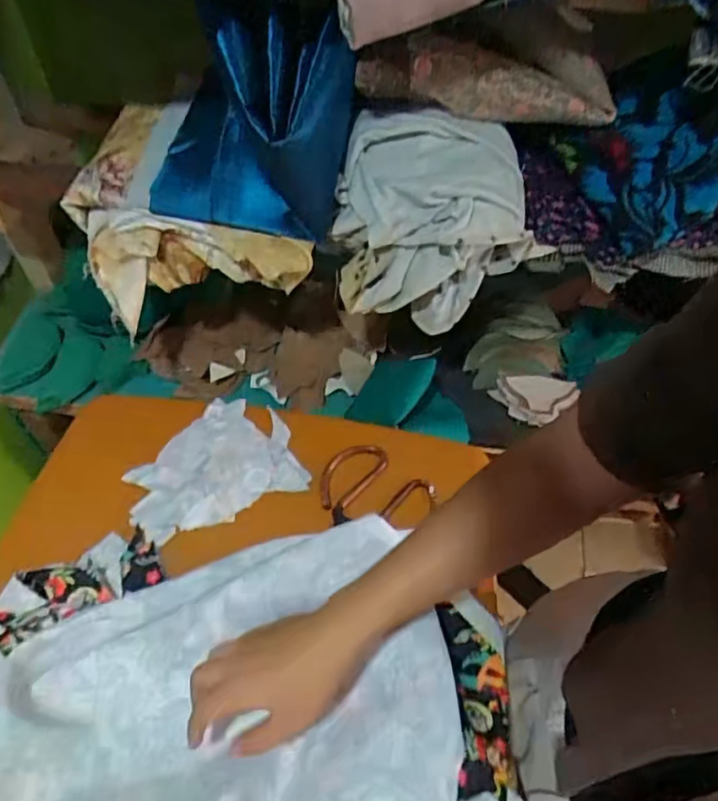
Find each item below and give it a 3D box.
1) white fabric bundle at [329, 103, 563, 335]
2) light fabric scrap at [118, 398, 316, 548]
[{"bbox_3d":[0.079,-0.184,0.630,0.200,0.162,0.127,-2,53,-3],"label":"white fabric bundle"},{"bbox_3d":[-0.160,0.066,0.662,0.175,0.014,0.142,-18,56,-14],"label":"light fabric scrap"}]

